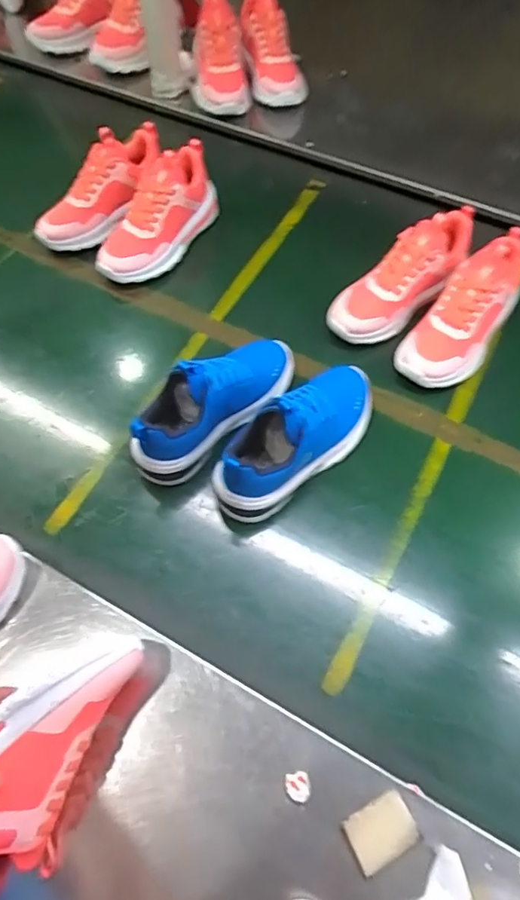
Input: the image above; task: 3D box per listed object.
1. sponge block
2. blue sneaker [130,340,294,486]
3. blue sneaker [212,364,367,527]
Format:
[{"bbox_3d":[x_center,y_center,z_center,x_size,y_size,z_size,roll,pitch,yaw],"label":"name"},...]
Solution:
[{"bbox_3d":[0.102,0.316,0.445,0.056,0.004,0.041,-25,64,-12],"label":"sponge block"},{"bbox_3d":[-0.050,-0.065,0.618,0.080,0.106,0.239,39,69,19],"label":"blue sneaker"},{"bbox_3d":[0.049,-0.021,0.606,0.083,0.107,0.231,38,69,19],"label":"blue sneaker"}]

